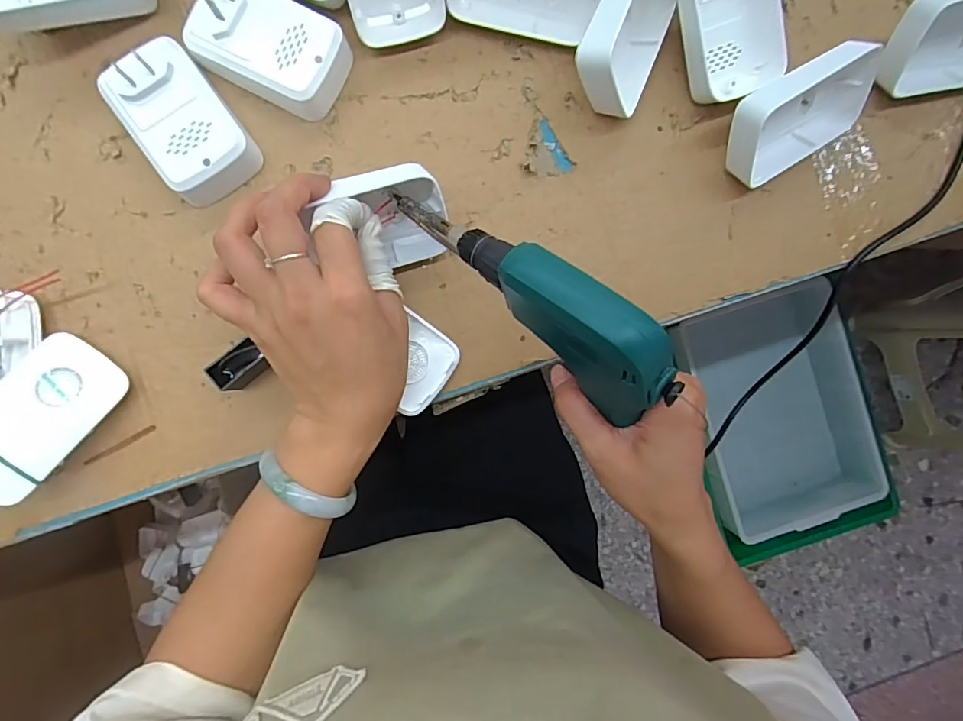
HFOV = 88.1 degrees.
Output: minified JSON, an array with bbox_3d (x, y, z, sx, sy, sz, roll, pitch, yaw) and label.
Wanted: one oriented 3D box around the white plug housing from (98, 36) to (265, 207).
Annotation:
[{"bbox_3d":[-0.183,-0.144,0.305,0.054,0.031,0.090,-36,93,-3],"label":"white plug housing"}]

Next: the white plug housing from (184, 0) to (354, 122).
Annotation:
[{"bbox_3d":[-0.132,-0.194,0.308,0.088,0.032,0.060,23,88,-4],"label":"white plug housing"}]

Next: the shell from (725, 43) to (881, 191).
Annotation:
[{"bbox_3d":[0.203,-0.162,0.323,0.099,0.063,0.032,-31,51,-4],"label":"shell"}]

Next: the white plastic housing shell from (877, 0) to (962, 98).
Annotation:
[{"bbox_3d":[0.315,-0.214,0.329,0.101,0.062,0.031,-11,48,-4],"label":"white plastic housing shell"}]

